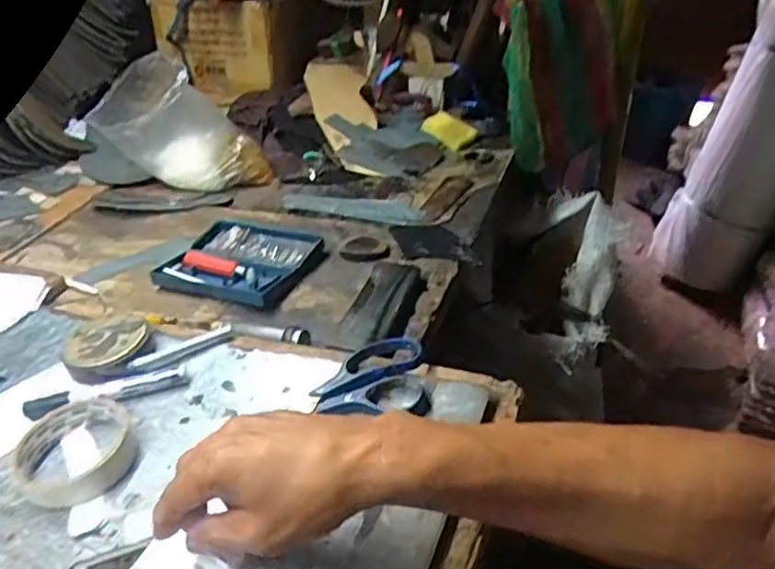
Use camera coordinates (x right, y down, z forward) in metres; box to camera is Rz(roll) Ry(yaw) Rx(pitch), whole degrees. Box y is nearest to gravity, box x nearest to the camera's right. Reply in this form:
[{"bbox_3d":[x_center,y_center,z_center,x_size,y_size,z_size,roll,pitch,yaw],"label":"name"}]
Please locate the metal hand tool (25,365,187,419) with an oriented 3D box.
[{"bbox_3d":[-0.235,0.092,0.524,0.129,0.018,0.021,-9,37,-8],"label":"metal hand tool"}]

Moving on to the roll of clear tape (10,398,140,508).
[{"bbox_3d":[-0.235,0.124,0.472,0.084,0.022,0.084,-2,36,1],"label":"roll of clear tape"}]

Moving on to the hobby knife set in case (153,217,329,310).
[{"bbox_3d":[-0.165,-0.031,0.719,0.155,0.016,0.138,14,39,21],"label":"hobby knife set in case"}]

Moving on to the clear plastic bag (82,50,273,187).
[{"bbox_3d":[-0.284,-0.199,0.905,0.139,0.231,0.120,-46,47,2],"label":"clear plastic bag"}]

